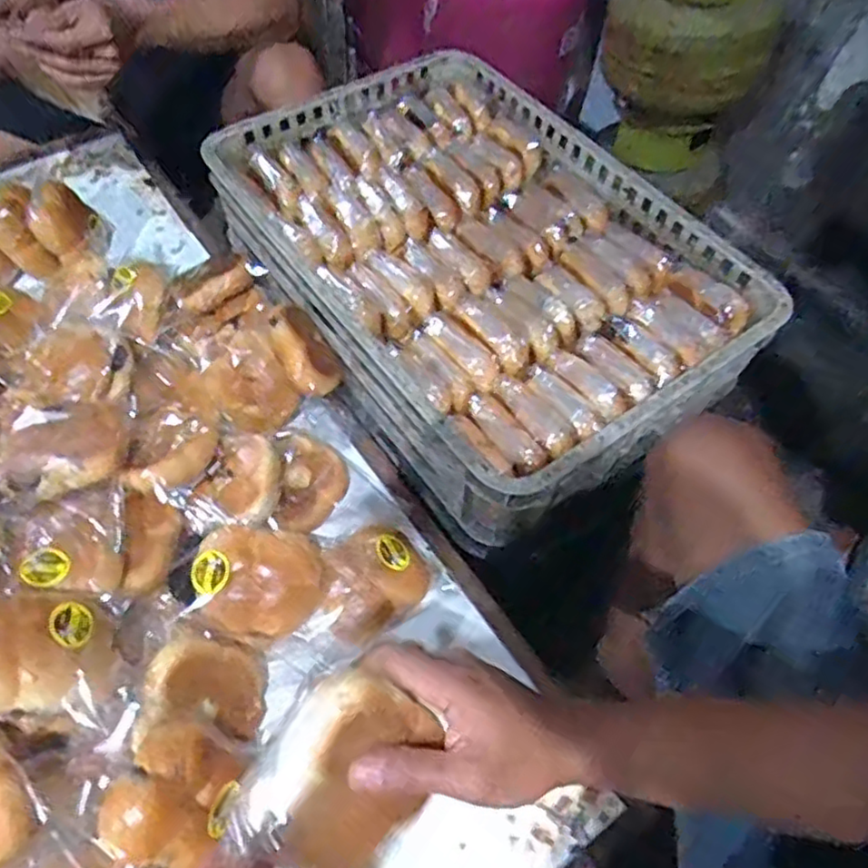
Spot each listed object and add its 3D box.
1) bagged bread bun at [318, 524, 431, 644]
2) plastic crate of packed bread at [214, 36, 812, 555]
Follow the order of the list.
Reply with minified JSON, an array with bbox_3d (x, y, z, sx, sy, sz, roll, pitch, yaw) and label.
[{"bbox_3d":[-0.062,0.147,0.681,0.124,0.044,0.093,-30,64,-20],"label":"bagged bread bun"},{"bbox_3d":[0.046,-0.203,0.799,0.411,0.130,0.597,-29,64,-20],"label":"plastic crate of packed bread"}]

